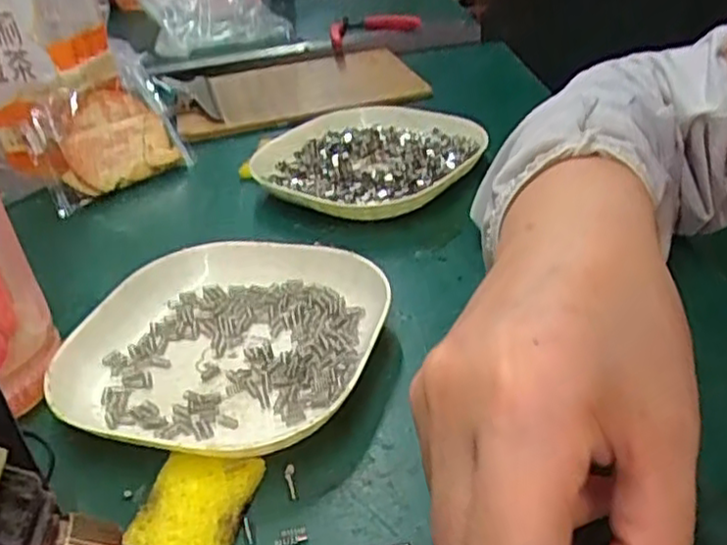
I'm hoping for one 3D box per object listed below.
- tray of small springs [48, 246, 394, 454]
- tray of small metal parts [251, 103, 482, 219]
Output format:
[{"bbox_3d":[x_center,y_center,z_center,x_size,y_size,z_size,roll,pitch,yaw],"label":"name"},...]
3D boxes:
[{"bbox_3d":[-0.062,0.031,0.333,0.138,0.022,0.137,2,34,14],"label":"tray of small springs"},{"bbox_3d":[0.008,-0.080,0.489,0.144,0.018,0.155,21,43,37],"label":"tray of small metal parts"}]

